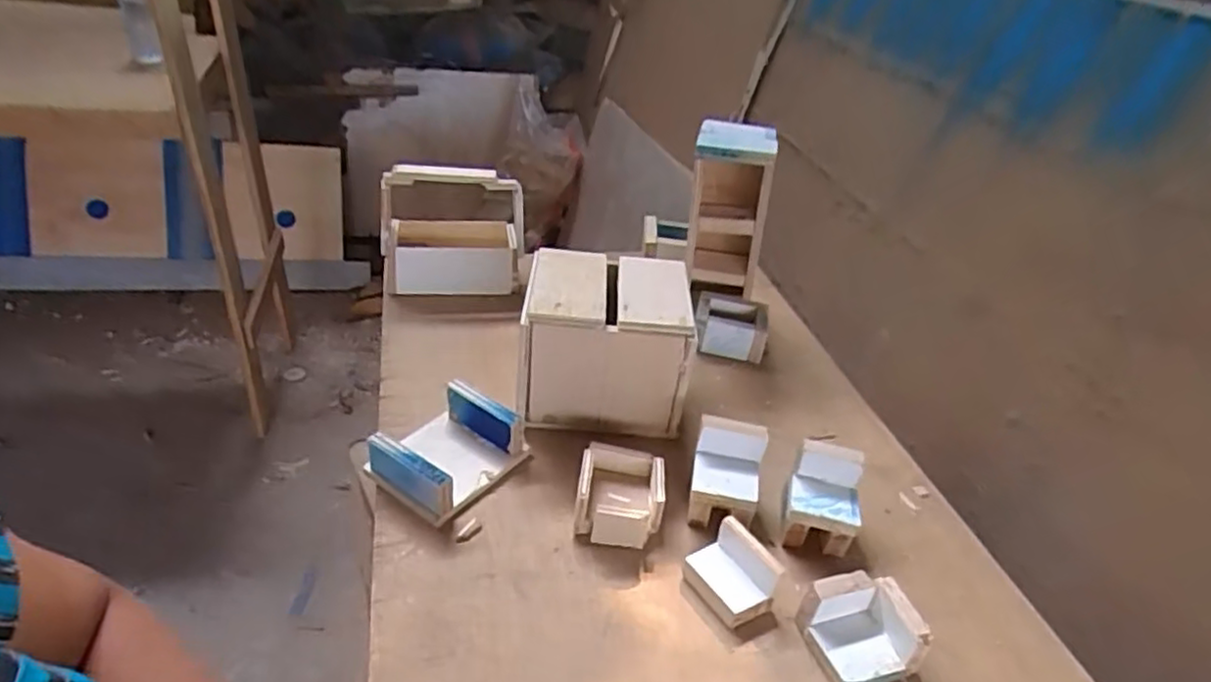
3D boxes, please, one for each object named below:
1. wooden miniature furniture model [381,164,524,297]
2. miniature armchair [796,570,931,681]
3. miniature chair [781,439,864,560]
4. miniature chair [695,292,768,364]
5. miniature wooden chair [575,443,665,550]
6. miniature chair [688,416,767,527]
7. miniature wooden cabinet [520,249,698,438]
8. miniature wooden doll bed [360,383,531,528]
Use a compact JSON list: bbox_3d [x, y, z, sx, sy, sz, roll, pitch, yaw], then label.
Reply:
[{"bbox_3d":[-0.189,-0.139,0.886,0.170,0.157,0.080,1,35,-7],"label":"wooden miniature furniture model"},{"bbox_3d":[0.191,0.216,0.529,0.070,0.046,0.070,-8,37,-20],"label":"miniature armchair"},{"bbox_3d":[0.189,0.137,0.613,0.064,0.074,0.061,14,35,12],"label":"miniature chair"},{"bbox_3d":[0.152,-0.017,0.866,0.086,0.043,0.083,9,35,5],"label":"miniature chair"},{"bbox_3d":[0.012,0.133,0.615,0.076,0.049,0.080,7,34,1],"label":"miniature wooden chair"},{"bbox_3d":[0.106,0.120,0.623,0.057,0.077,0.065,11,35,8],"label":"miniature chair"},{"bbox_3d":[0.000,0.004,0.719,0.158,0.148,0.127,6,34,0],"label":"miniature wooden cabinet"},{"bbox_3d":[-0.142,0.097,0.641,0.105,0.057,0.111,23,38,24],"label":"miniature wooden doll bed"}]

